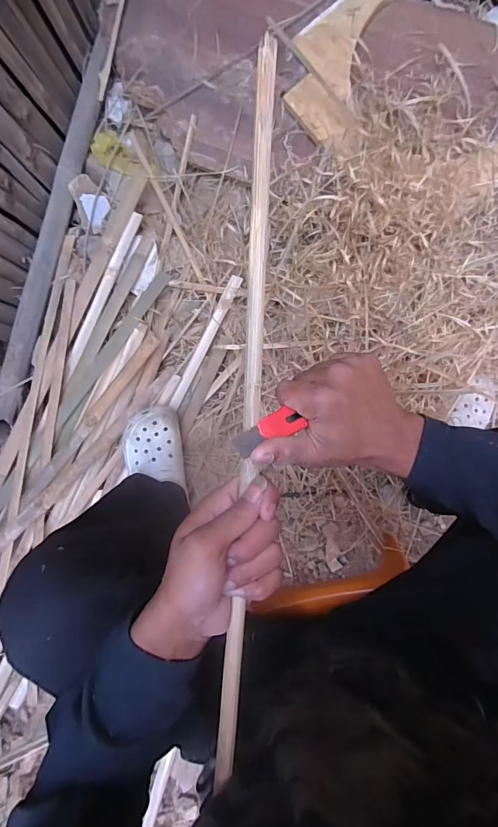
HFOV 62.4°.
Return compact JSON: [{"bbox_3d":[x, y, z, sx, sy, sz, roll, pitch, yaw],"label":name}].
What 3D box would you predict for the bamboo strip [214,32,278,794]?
[{"bbox_3d":[0.000,0.004,0.299,0.017,0.009,0.527,4,91,3],"label":"bamboo strip"}]

